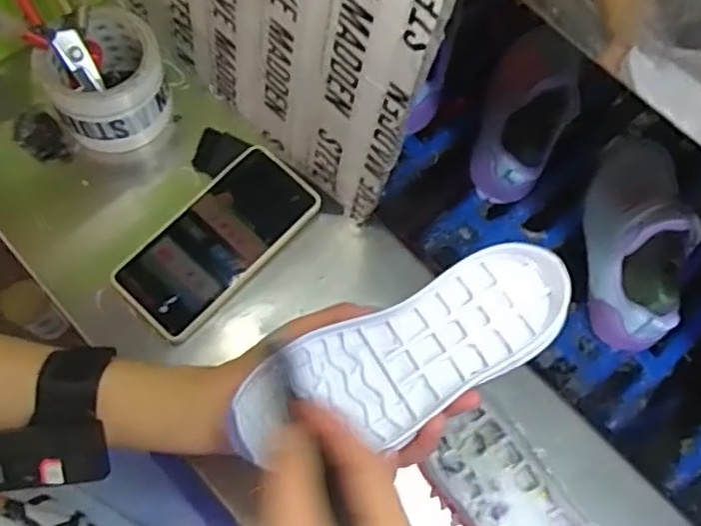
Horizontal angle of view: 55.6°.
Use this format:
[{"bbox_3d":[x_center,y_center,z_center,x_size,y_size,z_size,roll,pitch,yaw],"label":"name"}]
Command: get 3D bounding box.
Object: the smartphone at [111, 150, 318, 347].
[{"bbox_3d":[-0.107,-0.019,0.541,0.078,0.015,0.166,40,72,14],"label":"smartphone"}]

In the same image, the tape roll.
[{"bbox_3d":[-0.202,-0.152,0.562,0.087,0.071,0.091,0,67,-1],"label":"tape roll"}]

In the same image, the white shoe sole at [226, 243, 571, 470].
[{"bbox_3d":[0.031,0.056,0.389,0.201,0.017,0.072,-24,70,-1],"label":"white shoe sole"}]

